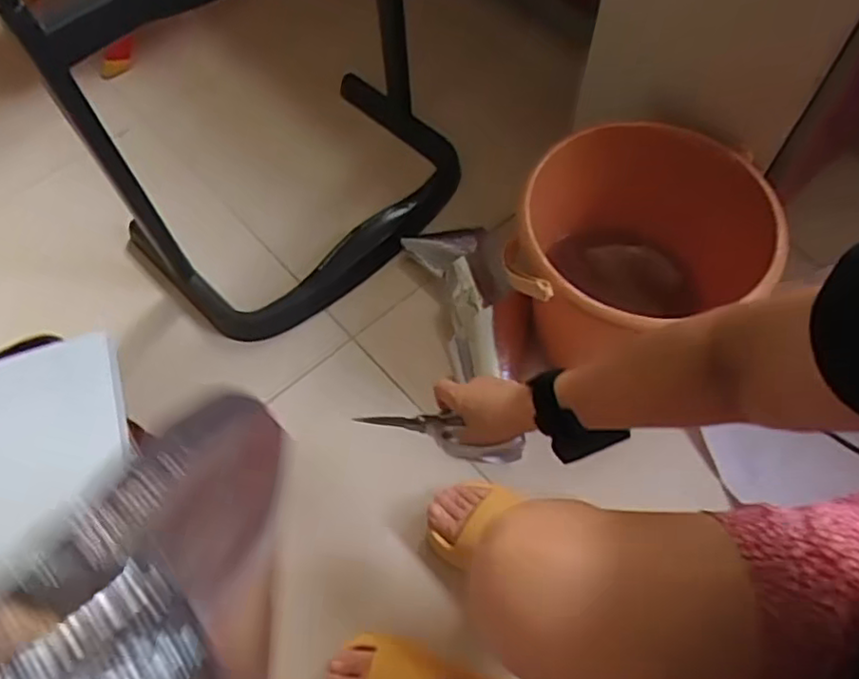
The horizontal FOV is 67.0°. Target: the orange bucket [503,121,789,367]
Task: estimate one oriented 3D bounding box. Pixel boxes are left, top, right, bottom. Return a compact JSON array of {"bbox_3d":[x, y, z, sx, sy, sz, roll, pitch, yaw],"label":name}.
[{"bbox_3d":[0.252,-0.077,0.811,0.290,0.241,0.266,0,62,1],"label":"orange bucket"}]

